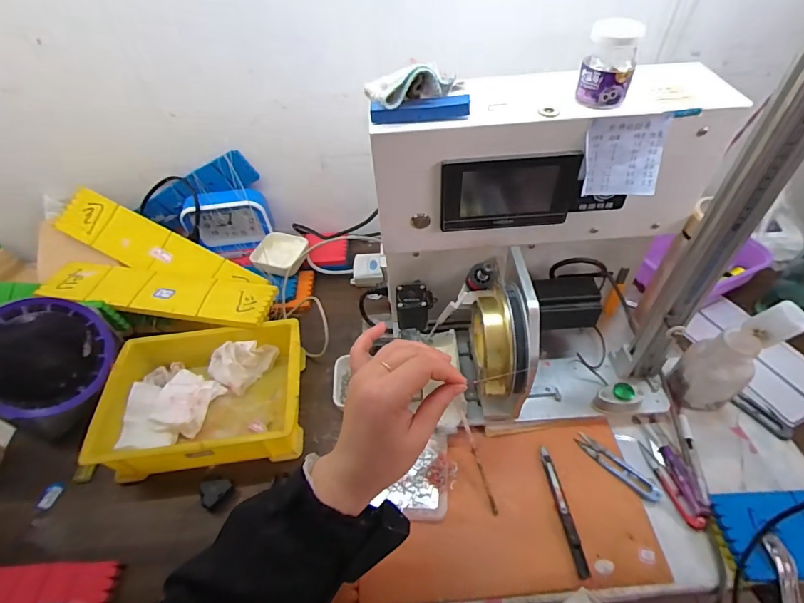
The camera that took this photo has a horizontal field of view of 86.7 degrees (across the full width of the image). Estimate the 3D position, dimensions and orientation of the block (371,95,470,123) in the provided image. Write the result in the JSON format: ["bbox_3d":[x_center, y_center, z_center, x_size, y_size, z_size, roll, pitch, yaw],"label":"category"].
[{"bbox_3d":[0.017,-0.177,0.391,0.089,0.016,0.019,-6,48,-1],"label":"block"}]

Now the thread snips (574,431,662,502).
[{"bbox_3d":[0.257,0.196,0.509,0.025,0.009,0.102,-37,56,-26],"label":"thread snips"}]

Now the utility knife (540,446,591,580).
[{"bbox_3d":[0.181,0.232,0.480,0.012,0.007,0.135,-6,48,-2],"label":"utility knife"}]

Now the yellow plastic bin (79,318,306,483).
[{"bbox_3d":[-0.249,0.124,0.564,0.241,0.080,0.182,-7,48,-3],"label":"yellow plastic bin"}]

